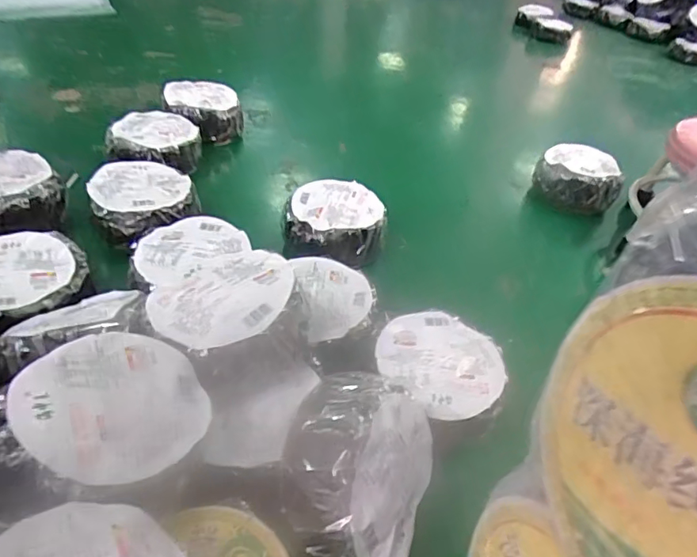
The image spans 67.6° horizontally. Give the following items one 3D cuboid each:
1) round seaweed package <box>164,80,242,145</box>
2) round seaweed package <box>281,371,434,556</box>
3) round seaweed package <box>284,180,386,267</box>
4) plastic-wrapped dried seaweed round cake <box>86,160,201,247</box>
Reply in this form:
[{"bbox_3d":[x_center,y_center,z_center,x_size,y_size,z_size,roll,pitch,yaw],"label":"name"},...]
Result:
[{"bbox_3d":[-0.336,-0.386,1.213,0.170,0.086,0.177,4,40,-4],"label":"round seaweed package"},{"bbox_3d":[0.014,0.187,0.510,0.080,0.159,0.186,-4,35,41],"label":"round seaweed package"},{"bbox_3d":[-0.024,-0.107,0.920,0.169,0.061,0.169,5,40,-3],"label":"round seaweed package"},{"bbox_3d":[-0.348,-0.136,0.896,0.164,0.054,0.183,-10,43,-20],"label":"plastic-wrapped dried seaweed round cake"}]

